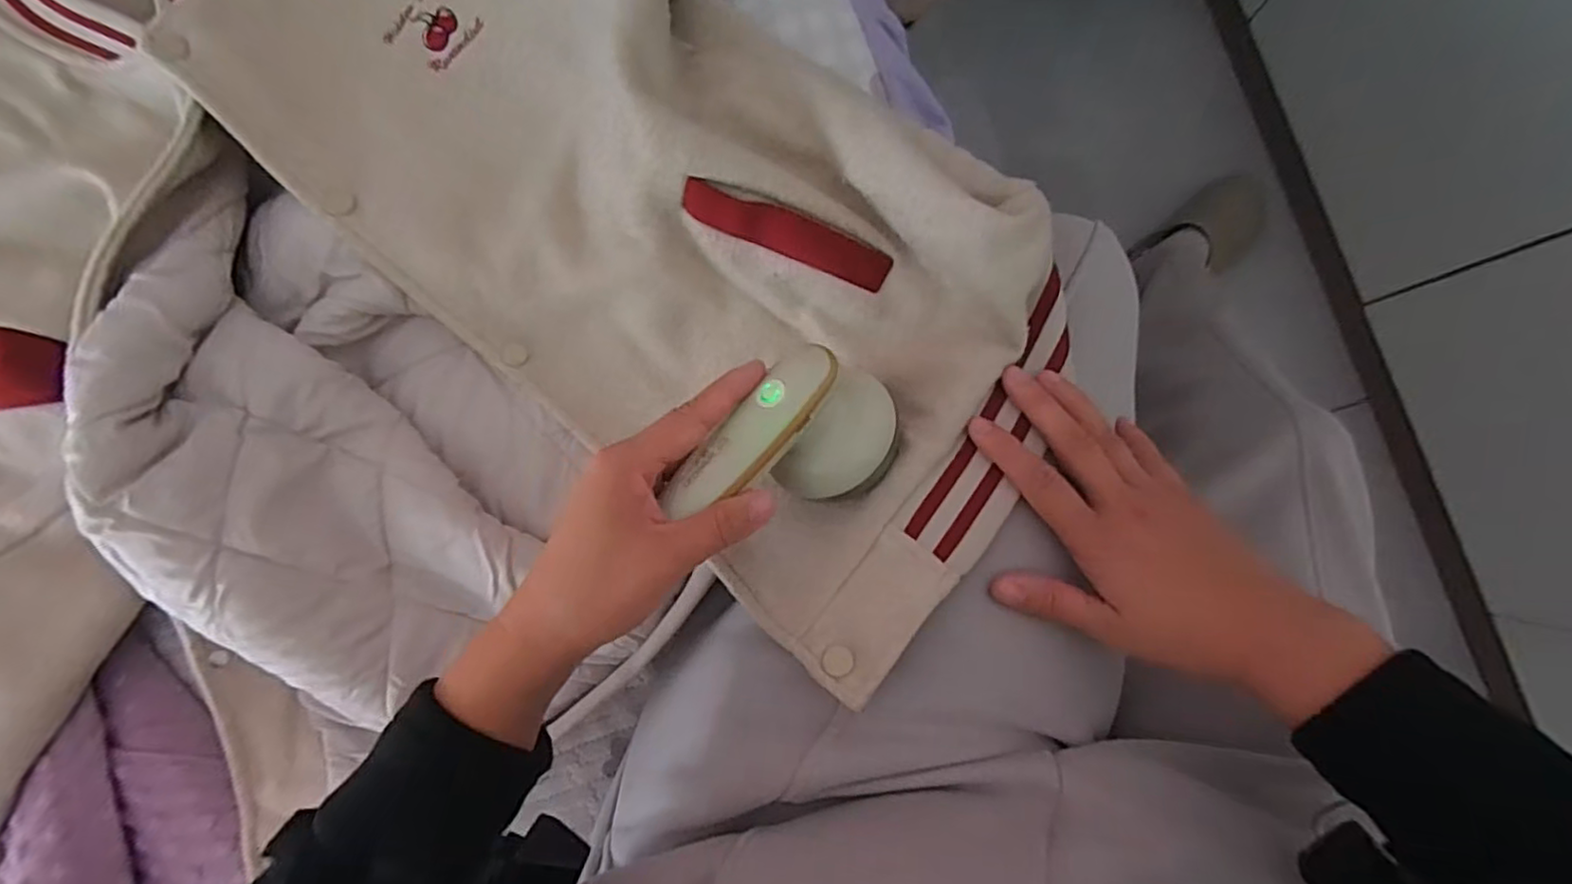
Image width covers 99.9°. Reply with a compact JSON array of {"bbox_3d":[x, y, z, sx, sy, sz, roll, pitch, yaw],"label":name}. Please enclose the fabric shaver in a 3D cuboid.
[{"bbox_3d":[0.005,0.007,0.318,0.069,0.042,0.105,40,91,7],"label":"fabric shaver"}]

